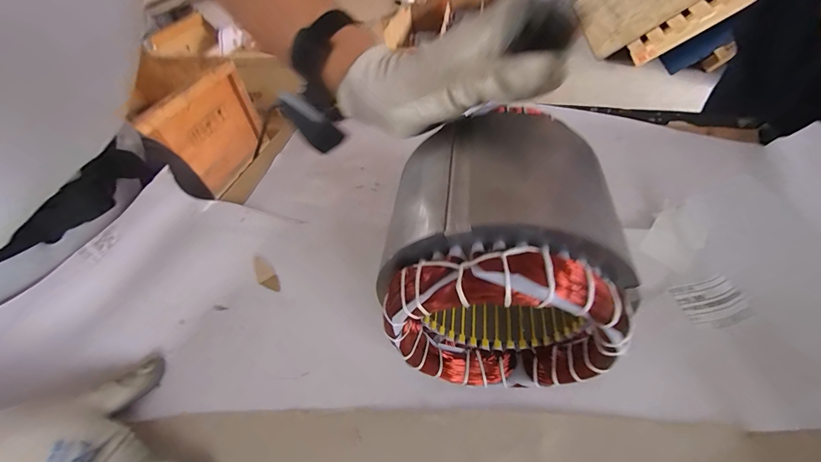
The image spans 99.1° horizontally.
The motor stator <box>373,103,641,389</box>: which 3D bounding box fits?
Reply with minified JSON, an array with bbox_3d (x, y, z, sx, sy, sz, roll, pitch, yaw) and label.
[{"bbox_3d":[0.056,0.024,0.247,0.130,0.156,0.130,2,49,9],"label":"motor stator"}]

